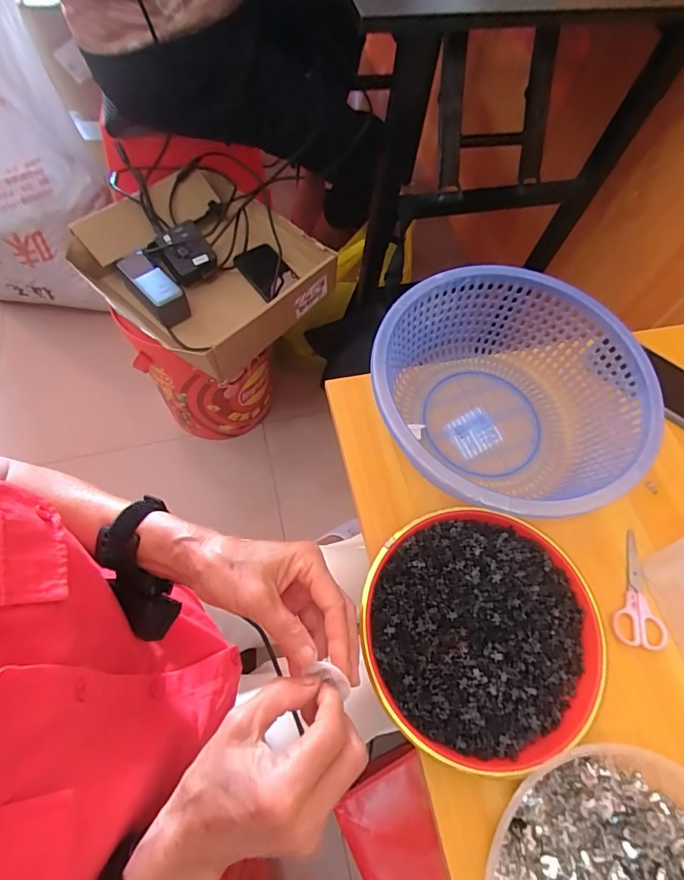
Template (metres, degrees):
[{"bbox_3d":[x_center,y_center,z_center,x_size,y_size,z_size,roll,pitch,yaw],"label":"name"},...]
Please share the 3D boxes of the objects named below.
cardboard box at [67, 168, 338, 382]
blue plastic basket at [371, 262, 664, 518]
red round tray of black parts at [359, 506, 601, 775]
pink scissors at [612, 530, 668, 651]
[{"bbox_3d":[-0.233,-0.293,0.776,0.347,0.095,0.321,38,68,14],"label":"cardboard box"},{"bbox_3d":[0.171,-0.044,0.485,0.261,0.113,0.276,1,65,-3],"label":"blue plastic basket"},{"bbox_3d":[0.128,0.176,0.421,0.215,0.028,0.211,1,65,-3],"label":"red round tray of black parts"},{"bbox_3d":[0.299,0.149,0.459,0.049,0.004,0.115,11,64,2],"label":"pink scissors"}]

